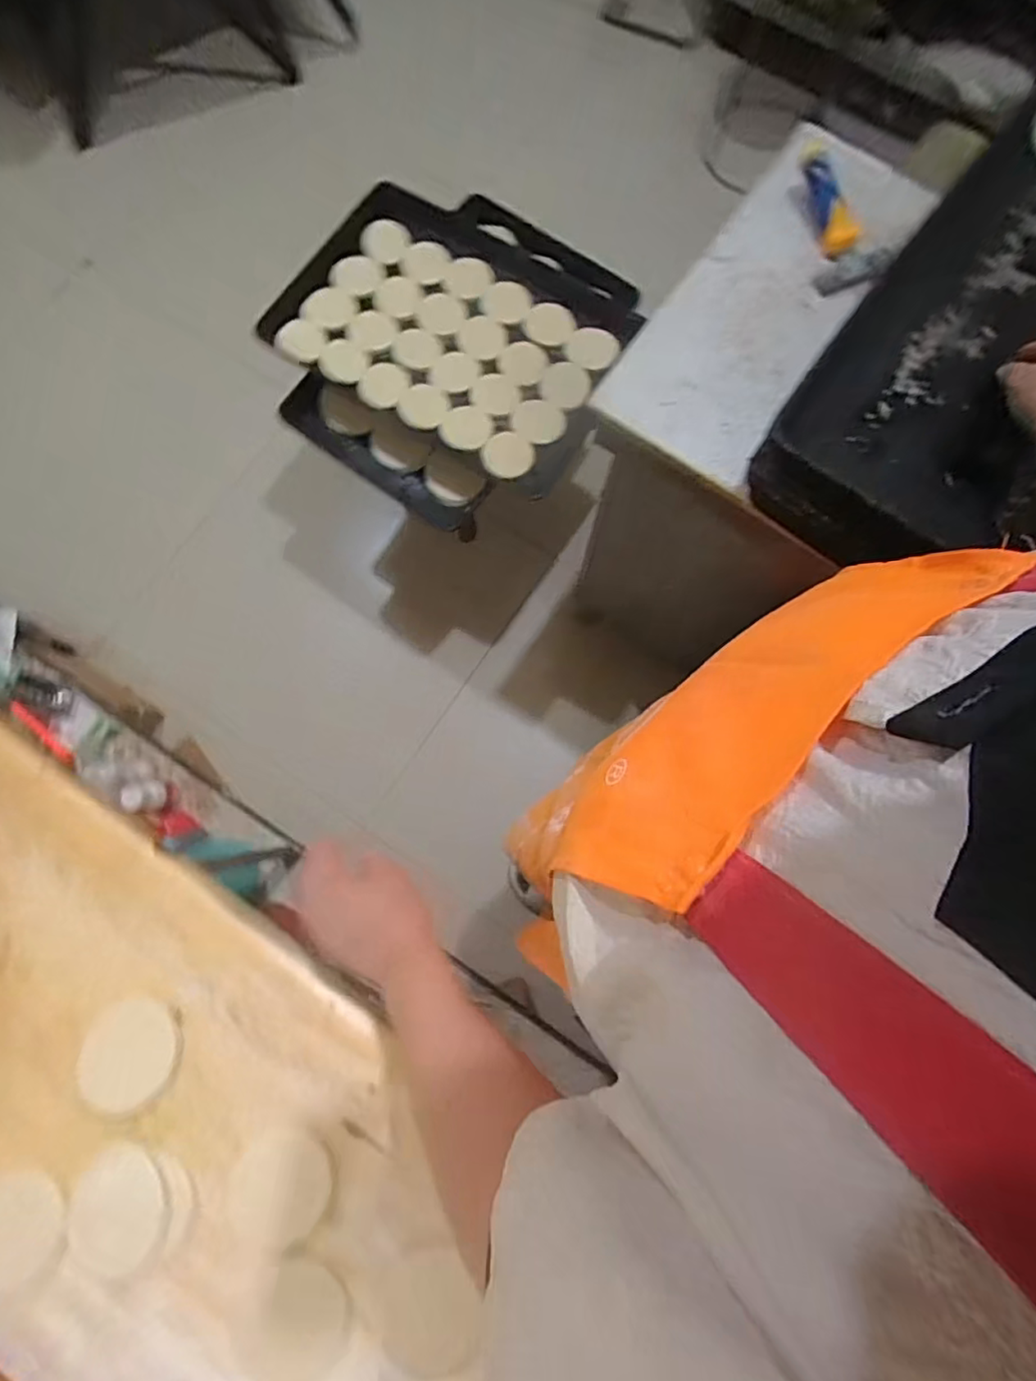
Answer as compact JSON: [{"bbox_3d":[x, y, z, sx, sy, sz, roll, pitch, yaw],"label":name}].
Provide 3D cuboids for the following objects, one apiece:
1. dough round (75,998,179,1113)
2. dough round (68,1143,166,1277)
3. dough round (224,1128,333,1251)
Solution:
[{"bbox_3d":[-0.356,0.333,0.545,0.081,0.008,0.093,29,80,5],"label":"dough round"},{"bbox_3d":[-0.350,0.454,0.522,0.082,0.005,0.099,13,79,2],"label":"dough round"},{"bbox_3d":[-0.209,0.437,0.523,0.081,0.009,0.093,30,80,6],"label":"dough round"}]

